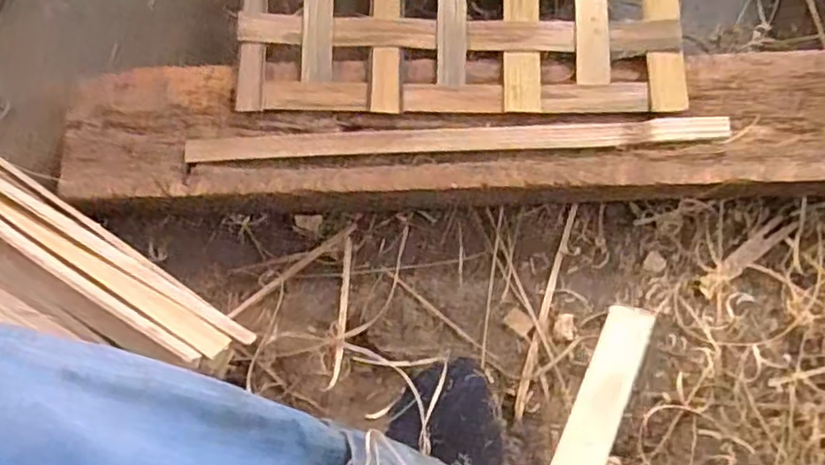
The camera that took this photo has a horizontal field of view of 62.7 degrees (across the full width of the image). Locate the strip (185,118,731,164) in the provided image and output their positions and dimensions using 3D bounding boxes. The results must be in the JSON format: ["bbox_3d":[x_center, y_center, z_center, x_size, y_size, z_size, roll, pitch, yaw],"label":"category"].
[{"bbox_3d":[0.034,-0.076,0.531,0.416,0.008,0.021,-3,76,0],"label":"strip"}]

